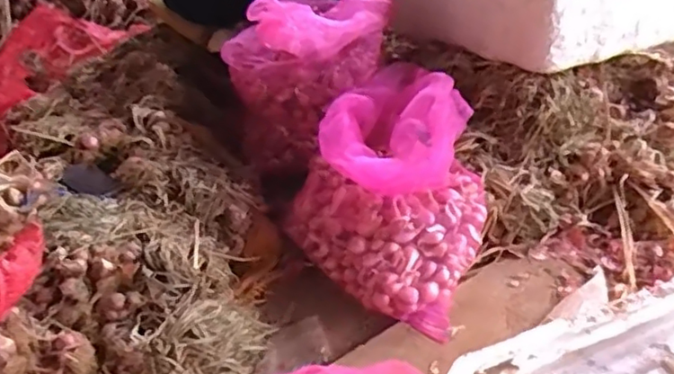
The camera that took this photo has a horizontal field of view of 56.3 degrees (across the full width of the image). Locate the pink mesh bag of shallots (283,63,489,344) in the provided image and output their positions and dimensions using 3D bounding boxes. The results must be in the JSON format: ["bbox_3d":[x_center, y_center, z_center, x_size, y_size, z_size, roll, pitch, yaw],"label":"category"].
[{"bbox_3d":[0.122,-0.018,1.172,0.393,0.246,0.414,-32,46,-28],"label":"pink mesh bag of shallots"}]

